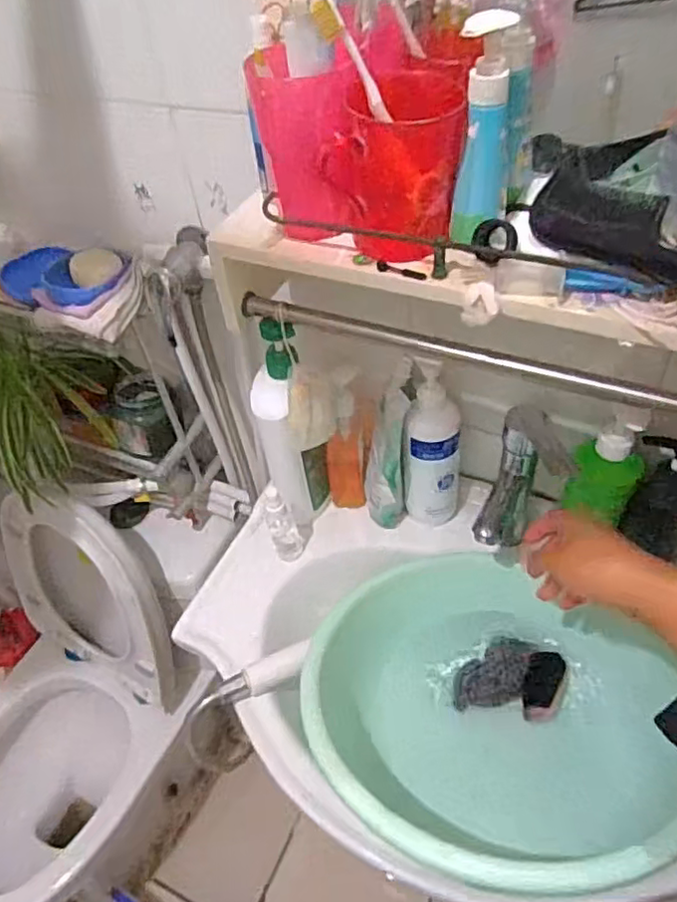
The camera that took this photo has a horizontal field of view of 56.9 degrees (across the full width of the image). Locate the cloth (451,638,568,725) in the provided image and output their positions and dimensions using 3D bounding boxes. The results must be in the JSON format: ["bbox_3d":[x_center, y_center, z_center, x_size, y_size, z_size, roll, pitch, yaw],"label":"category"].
[{"bbox_3d":[0.186,0.243,0.673,0.105,0.042,0.086,15,52,19],"label":"cloth"}]

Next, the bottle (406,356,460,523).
[{"bbox_3d":[0.107,0.006,0.698,0.061,0.201,0.050,3,49,10],"label":"bottle"}]

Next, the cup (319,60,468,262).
[{"bbox_3d":[0.046,-0.209,0.467,0.084,0.115,0.084,10,50,15],"label":"cup"}]

